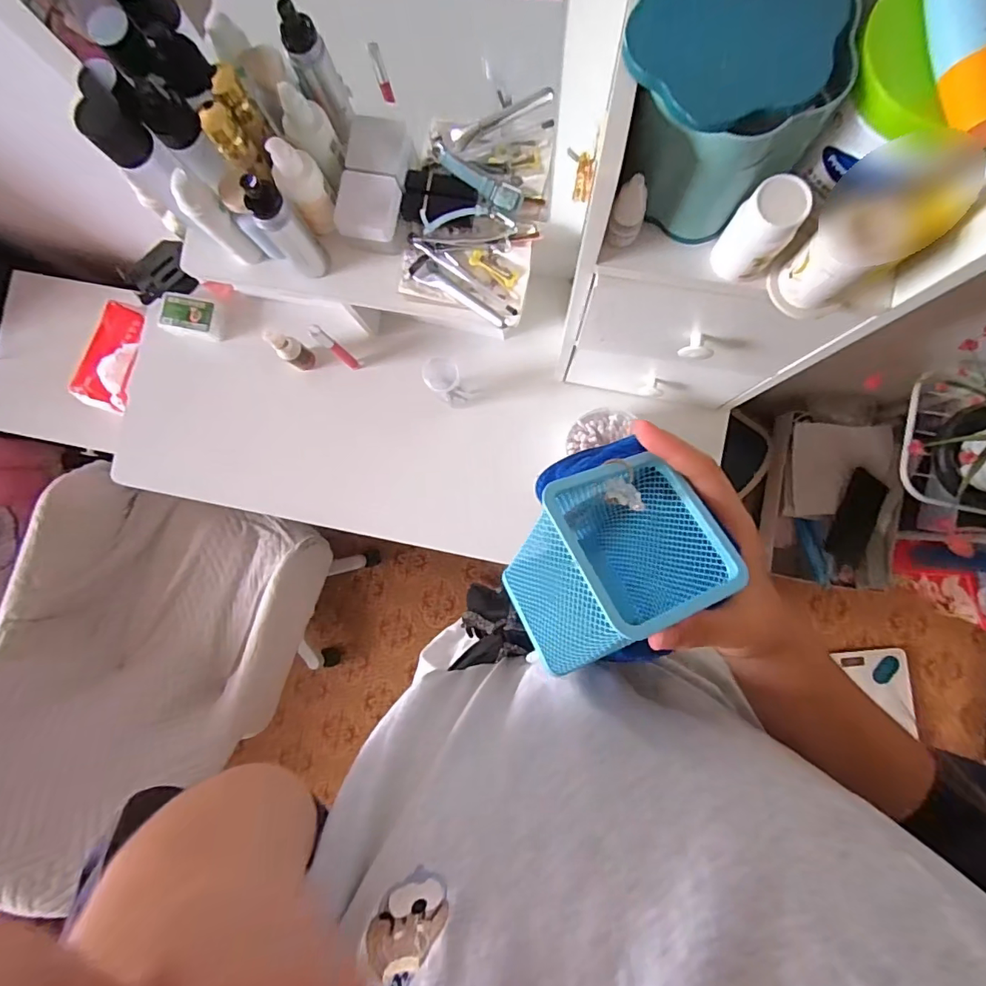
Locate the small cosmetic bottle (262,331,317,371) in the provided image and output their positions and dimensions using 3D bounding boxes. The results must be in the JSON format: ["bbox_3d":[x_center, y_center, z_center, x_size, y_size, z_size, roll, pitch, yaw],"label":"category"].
[{"bbox_3d":[-0.256,-0.182,0.635,0.023,0.090,0.029,36,89,5],"label":"small cosmetic bottle"}]

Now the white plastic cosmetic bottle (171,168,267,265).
[{"bbox_3d":[-0.279,-0.274,0.514,0.031,0.121,0.028,41,90,5],"label":"white plastic cosmetic bottle"}]

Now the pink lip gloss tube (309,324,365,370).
[{"bbox_3d":[-0.190,-0.177,0.609,0.014,0.137,0.017,41,90,5],"label":"pink lip gloss tube"}]

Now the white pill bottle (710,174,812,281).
[{"bbox_3d":[0.167,-0.164,0.314,0.034,0.065,0.029,36,89,5],"label":"white pill bottle"}]

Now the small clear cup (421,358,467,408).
[{"bbox_3d":[-0.056,-0.132,0.621,0.038,0.124,0.038,0,87,3],"label":"small clear cup"}]

